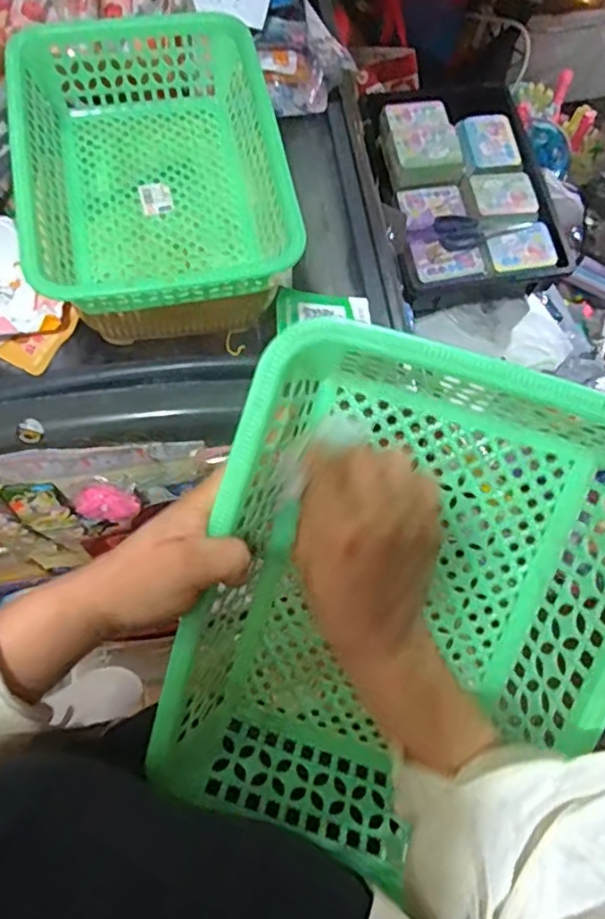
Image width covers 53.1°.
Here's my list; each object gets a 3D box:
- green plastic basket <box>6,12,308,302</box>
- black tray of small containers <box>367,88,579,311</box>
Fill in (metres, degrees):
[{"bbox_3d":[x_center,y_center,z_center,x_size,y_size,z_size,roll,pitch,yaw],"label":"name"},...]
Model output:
[{"bbox_3d":[-0.136,-0.276,0.563,0.222,0.091,0.309,-13,69,-4],"label":"green plastic basket"},{"bbox_3d":[0.262,-0.485,1.053,0.343,0.107,0.448,-11,68,-3],"label":"black tray of small containers"}]

